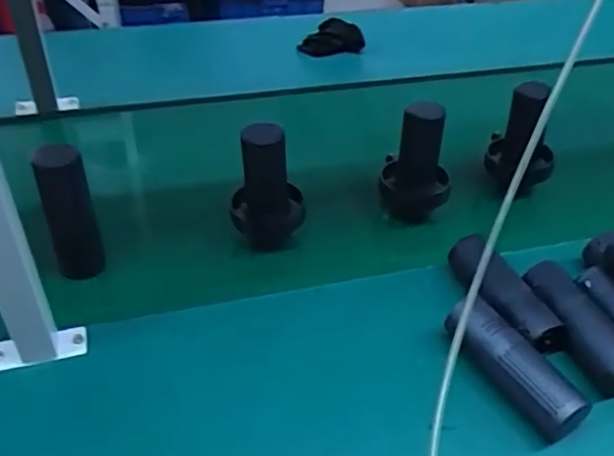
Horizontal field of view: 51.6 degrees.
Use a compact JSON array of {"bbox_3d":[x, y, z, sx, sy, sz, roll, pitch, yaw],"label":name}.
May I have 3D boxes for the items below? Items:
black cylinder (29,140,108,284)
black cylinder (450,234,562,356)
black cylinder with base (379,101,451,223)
[{"bbox_3d":[-0.282,-0.017,0.753,0.053,0.156,0.058,-16,44,-21],"label":"black cylinder"},{"bbox_3d":[0.222,0.074,0.740,0.055,0.043,0.165,-17,44,-22],"label":"black cylinder"},{"bbox_3d":[0.149,-0.089,0.861,0.088,0.180,0.075,1,40,-3],"label":"black cylinder with base"}]

